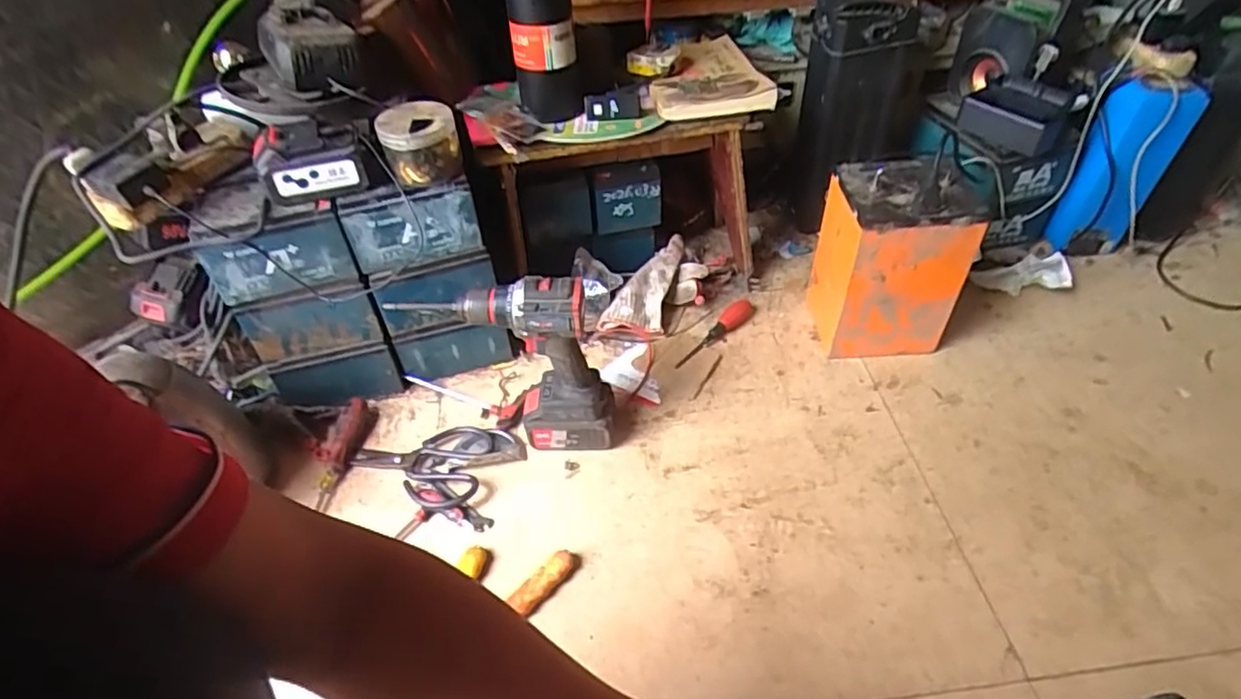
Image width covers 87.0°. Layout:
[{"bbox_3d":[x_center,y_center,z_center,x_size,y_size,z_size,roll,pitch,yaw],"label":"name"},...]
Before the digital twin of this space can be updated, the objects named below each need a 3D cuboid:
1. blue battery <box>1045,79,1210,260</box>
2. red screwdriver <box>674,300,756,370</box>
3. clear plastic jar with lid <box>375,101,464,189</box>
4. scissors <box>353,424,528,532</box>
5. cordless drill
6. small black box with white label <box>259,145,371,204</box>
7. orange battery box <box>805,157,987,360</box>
[{"bbox_3d":[0.753,-0.262,0.999,0.115,0.265,0.093,28,53,27],"label":"blue battery"},{"bbox_3d":[0.142,-0.024,0.963,0.028,0.020,0.169,32,55,30],"label":"red screwdriver"},{"bbox_3d":[-0.228,-0.235,0.744,0.084,0.068,0.074,-16,47,-12],"label":"clear plastic jar with lid"},{"bbox_3d":[-0.229,0.137,0.824,0.203,0.022,0.127,15,48,17],"label":"scissors"},{"bbox_3d":[-0.129,0.026,0.767,0.229,0.249,0.066,-4,45,0],"label":"cordless drill"},{"bbox_3d":[-0.333,-0.188,0.712,0.102,0.047,0.024,-19,48,-15],"label":"small black box with white label"},{"bbox_3d":[0.360,-0.118,0.885,0.159,0.247,0.132,-4,45,-1],"label":"orange battery box"}]

